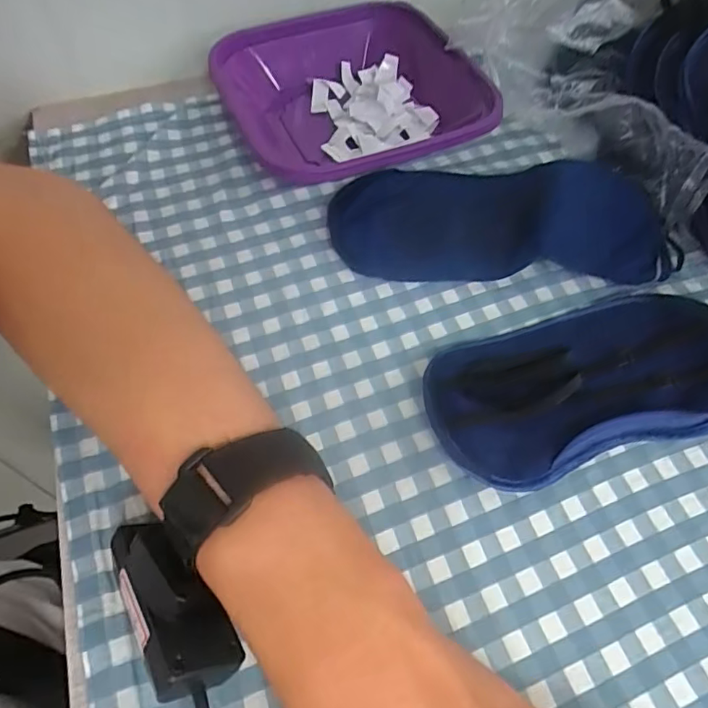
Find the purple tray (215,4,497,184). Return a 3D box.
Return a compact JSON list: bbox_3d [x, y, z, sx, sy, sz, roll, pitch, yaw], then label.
[{"bbox_3d":[-0.001,-0.202,0.425,0.175,0.050,0.177,-22,60,-12],"label":"purple tray"}]

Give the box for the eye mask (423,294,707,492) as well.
[{"bbox_3d":[0.124,0.014,0.297,0.171,0.023,0.091,-15,59,-8],"label":"eye mask"}]

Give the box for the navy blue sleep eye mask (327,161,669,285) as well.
[{"bbox_3d":[0.092,-0.091,0.363,0.209,0.025,0.094,2,58,2],"label":"navy blue sleep eye mask"}]

